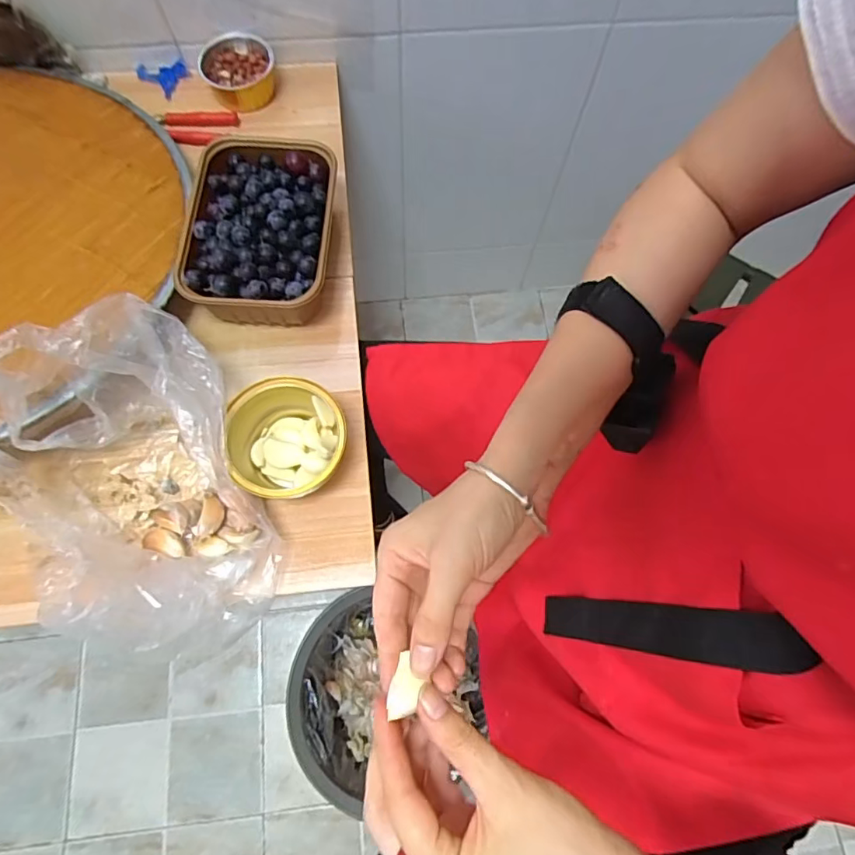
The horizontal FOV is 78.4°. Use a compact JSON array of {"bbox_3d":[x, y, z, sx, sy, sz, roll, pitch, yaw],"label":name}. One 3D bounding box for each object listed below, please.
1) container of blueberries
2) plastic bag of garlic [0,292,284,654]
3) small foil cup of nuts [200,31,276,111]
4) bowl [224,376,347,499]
[{"bbox_3d":[-0.157,-0.183,0.489,0.132,0.063,0.176,0,71,-2],"label":"container of blueberries"},{"bbox_3d":[-0.205,0.043,0.382,0.168,0.133,0.233,-37,76,-13],"label":"plastic bag of garlic"},{"bbox_3d":[-0.201,-0.380,0.564,0.074,0.037,0.070,-7,72,-4],"label":"small foil cup of nuts"},{"bbox_3d":[-0.117,0.010,0.438,0.095,0.056,0.090,1,71,-2],"label":"bowl"}]

